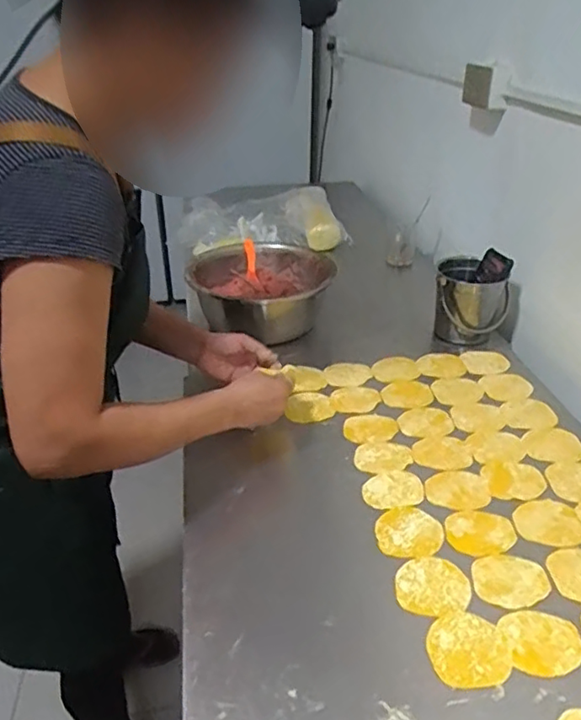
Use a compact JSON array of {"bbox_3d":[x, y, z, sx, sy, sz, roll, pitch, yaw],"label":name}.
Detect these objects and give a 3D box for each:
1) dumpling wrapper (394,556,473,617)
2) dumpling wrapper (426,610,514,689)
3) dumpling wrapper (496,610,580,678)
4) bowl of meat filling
[{"bbox_3d":[0.159,0.252,0.675,0.082,0.004,0.075,-1,32,1],"label":"dumpling wrapper"},{"bbox_3d":[0.181,0.291,0.608,0.080,0.004,0.079,-1,32,1],"label":"dumpling wrapper"},{"bbox_3d":[0.260,0.287,0.614,0.078,0.004,0.069,-4,32,-4],"label":"dumpling wrapper"},{"bbox_3d":[-0.054,-0.141,1.199,0.269,0.132,0.224,-4,31,-6],"label":"bowl of meat filling"}]

